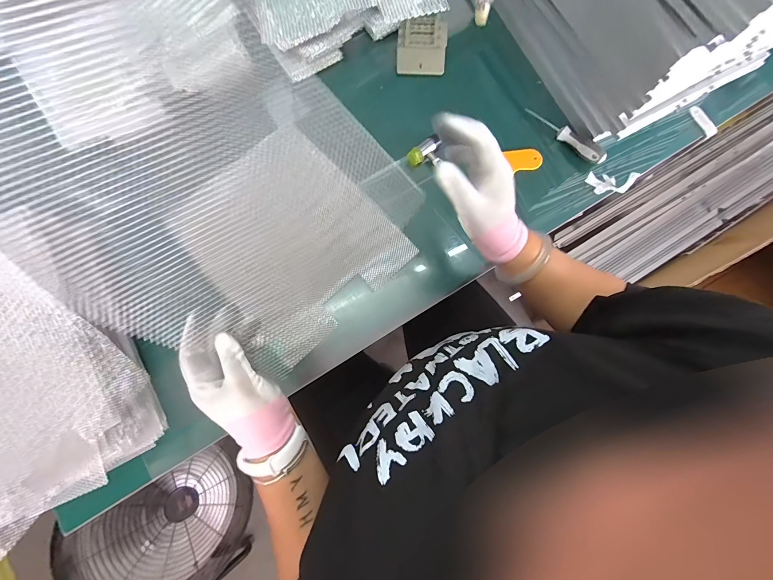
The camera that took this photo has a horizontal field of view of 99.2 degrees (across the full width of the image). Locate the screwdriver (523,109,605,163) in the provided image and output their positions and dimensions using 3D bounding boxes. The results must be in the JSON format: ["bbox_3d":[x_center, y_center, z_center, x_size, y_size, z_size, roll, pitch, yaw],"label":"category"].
[{"bbox_3d":[0.309,-0.270,0.571,0.157,0.027,0.021,43,82,8],"label":"screwdriver"}]

